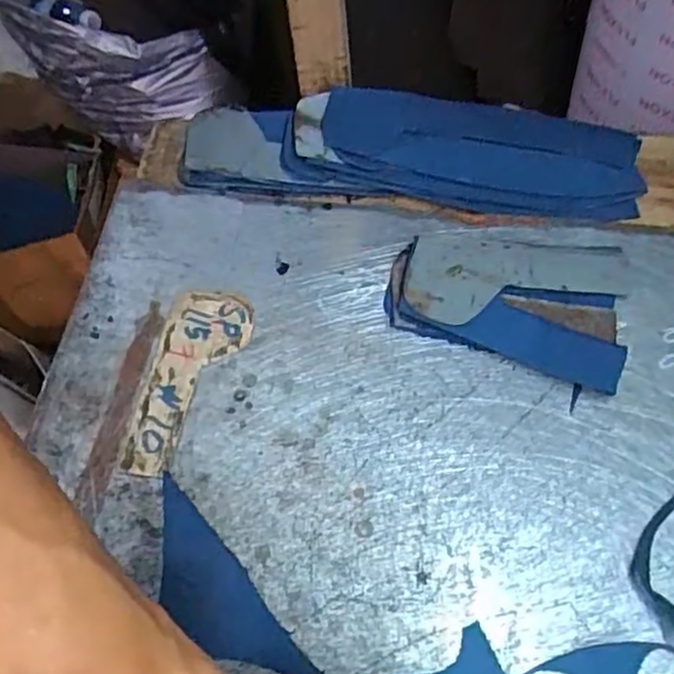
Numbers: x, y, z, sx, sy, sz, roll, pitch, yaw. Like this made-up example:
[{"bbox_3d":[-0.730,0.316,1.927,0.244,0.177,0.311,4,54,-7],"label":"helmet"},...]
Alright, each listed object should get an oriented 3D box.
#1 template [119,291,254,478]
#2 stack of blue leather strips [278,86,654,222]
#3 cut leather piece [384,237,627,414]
[{"bbox_3d":[-0.092,0.027,0.436,0.055,0.004,0.126,7,61,8],"label":"template"},{"bbox_3d":[0.085,-0.131,0.482,0.246,0.047,0.073,9,62,10],"label":"stack of blue leather strips"},{"bbox_3d":[0.105,-0.019,0.433,0.142,0.021,0.096,6,61,8],"label":"cut leather piece"}]

